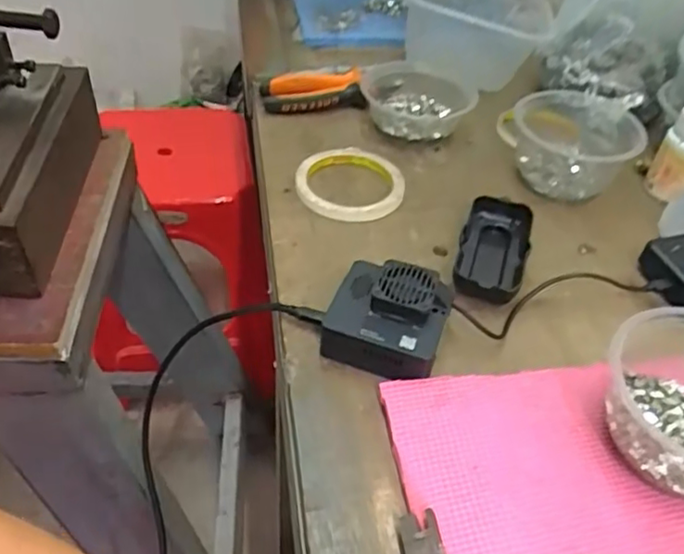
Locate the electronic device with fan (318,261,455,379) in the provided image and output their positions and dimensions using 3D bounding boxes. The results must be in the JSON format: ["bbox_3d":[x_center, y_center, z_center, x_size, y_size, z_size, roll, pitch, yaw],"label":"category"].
[{"bbox_3d":[0.032,0.027,0.431,0.078,0.042,0.073,18,46,14],"label":"electronic device with fan"}]

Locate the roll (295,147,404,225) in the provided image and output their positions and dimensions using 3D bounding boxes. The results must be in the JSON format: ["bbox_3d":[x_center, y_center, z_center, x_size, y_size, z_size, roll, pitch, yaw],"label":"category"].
[{"bbox_3d":[0.008,-0.085,0.568,0.095,0.012,0.093,2,44,-2],"label":"roll"}]

